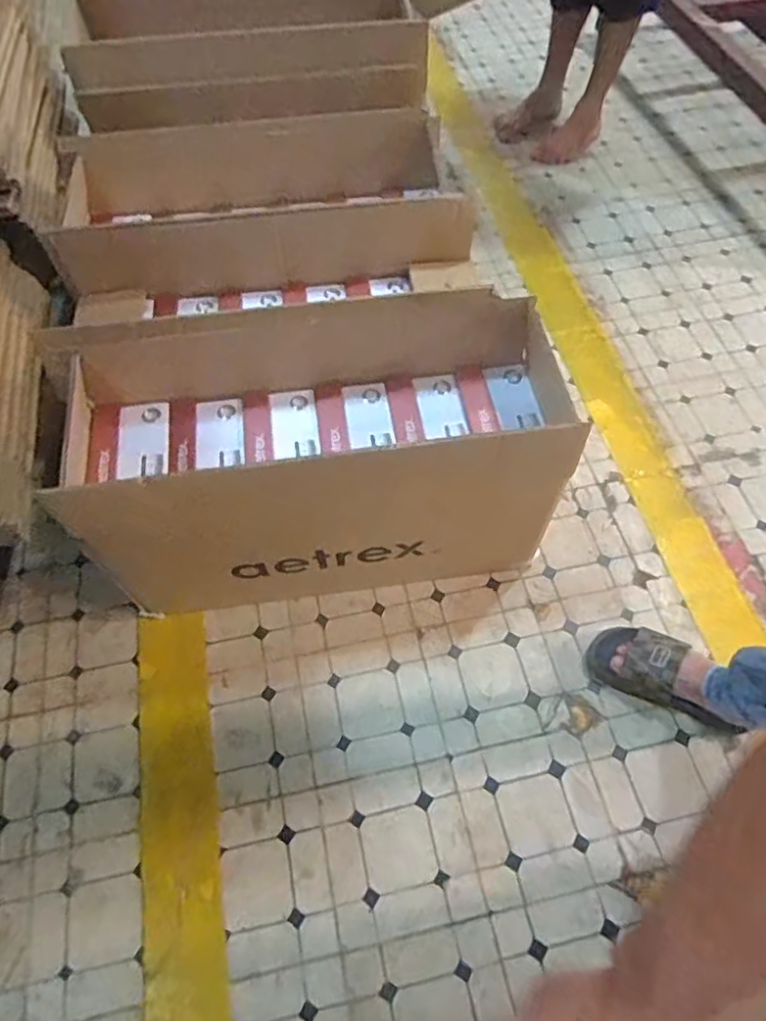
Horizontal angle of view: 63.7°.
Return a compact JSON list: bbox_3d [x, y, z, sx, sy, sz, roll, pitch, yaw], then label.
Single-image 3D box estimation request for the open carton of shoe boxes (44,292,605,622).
[{"bbox_3d":[-0.104,-0.071,0.941,0.689,0.371,0.281,-7,61,-4],"label":"open carton of shoe boxes"}]

